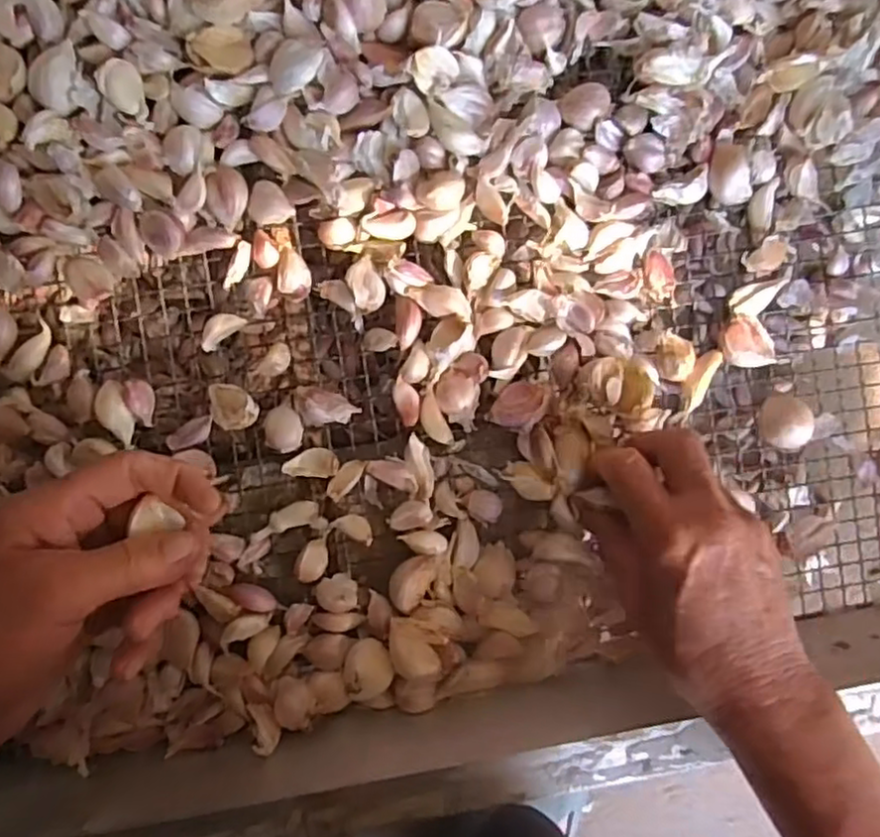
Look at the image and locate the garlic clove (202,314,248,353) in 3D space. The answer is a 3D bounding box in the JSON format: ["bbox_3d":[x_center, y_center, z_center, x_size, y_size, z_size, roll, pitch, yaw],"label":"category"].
[{"bbox_3d":[-0.122,-0.050,0.368,0.027,0.008,0.013,-40,95,-2],"label":"garlic clove"}]

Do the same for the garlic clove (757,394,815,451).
[{"bbox_3d":[0.204,0.002,0.387,0.027,0.017,0.031,12,92,-5],"label":"garlic clove"}]

